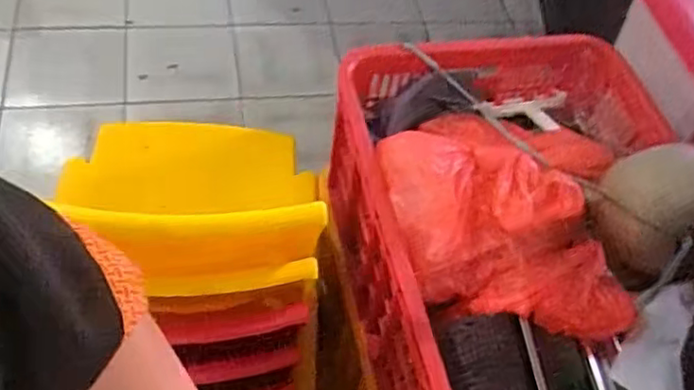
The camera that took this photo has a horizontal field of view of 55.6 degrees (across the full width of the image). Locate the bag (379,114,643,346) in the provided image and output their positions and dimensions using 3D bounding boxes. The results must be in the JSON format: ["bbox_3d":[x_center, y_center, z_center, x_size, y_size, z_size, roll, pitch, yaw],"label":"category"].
[{"bbox_3d":[0.179,0.016,0.763,0.258,0.106,0.259,3,54,-7],"label":"bag"}]

